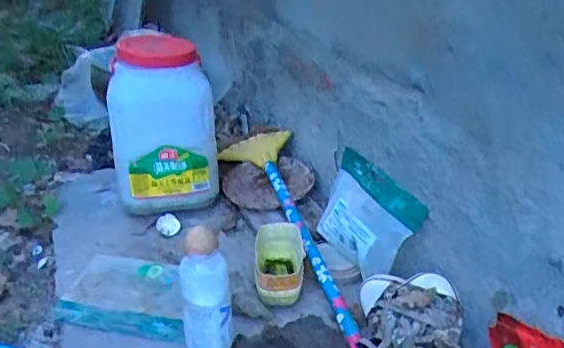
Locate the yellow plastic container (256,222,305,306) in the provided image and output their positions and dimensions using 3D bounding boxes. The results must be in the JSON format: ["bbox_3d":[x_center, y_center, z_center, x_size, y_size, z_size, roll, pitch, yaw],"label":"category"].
[{"bbox_3d":[-0.004,0.150,0.917,0.075,0.067,0.146,0,28,-1],"label":"yellow plastic container"}]

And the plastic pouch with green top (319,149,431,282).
[{"bbox_3d":[0.129,0.067,0.935,0.044,0.156,0.215,23,13,-30],"label":"plastic pouch with green top"}]

